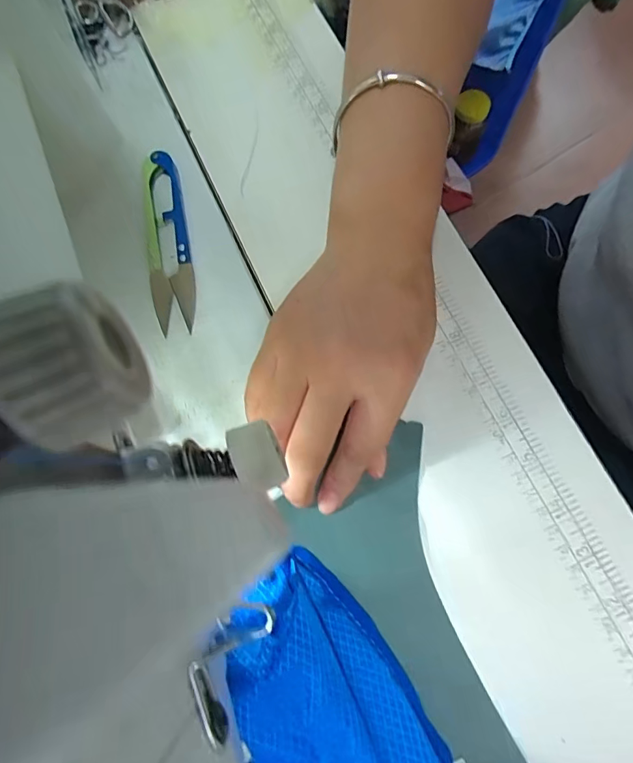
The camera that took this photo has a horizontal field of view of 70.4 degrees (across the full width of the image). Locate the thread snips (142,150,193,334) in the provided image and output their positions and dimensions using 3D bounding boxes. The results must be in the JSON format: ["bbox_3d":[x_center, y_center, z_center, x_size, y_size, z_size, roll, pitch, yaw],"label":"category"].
[{"bbox_3d":[-0.092,-0.087,0.274,0.026,0.010,0.113,-11,76,-1],"label":"thread snips"}]

